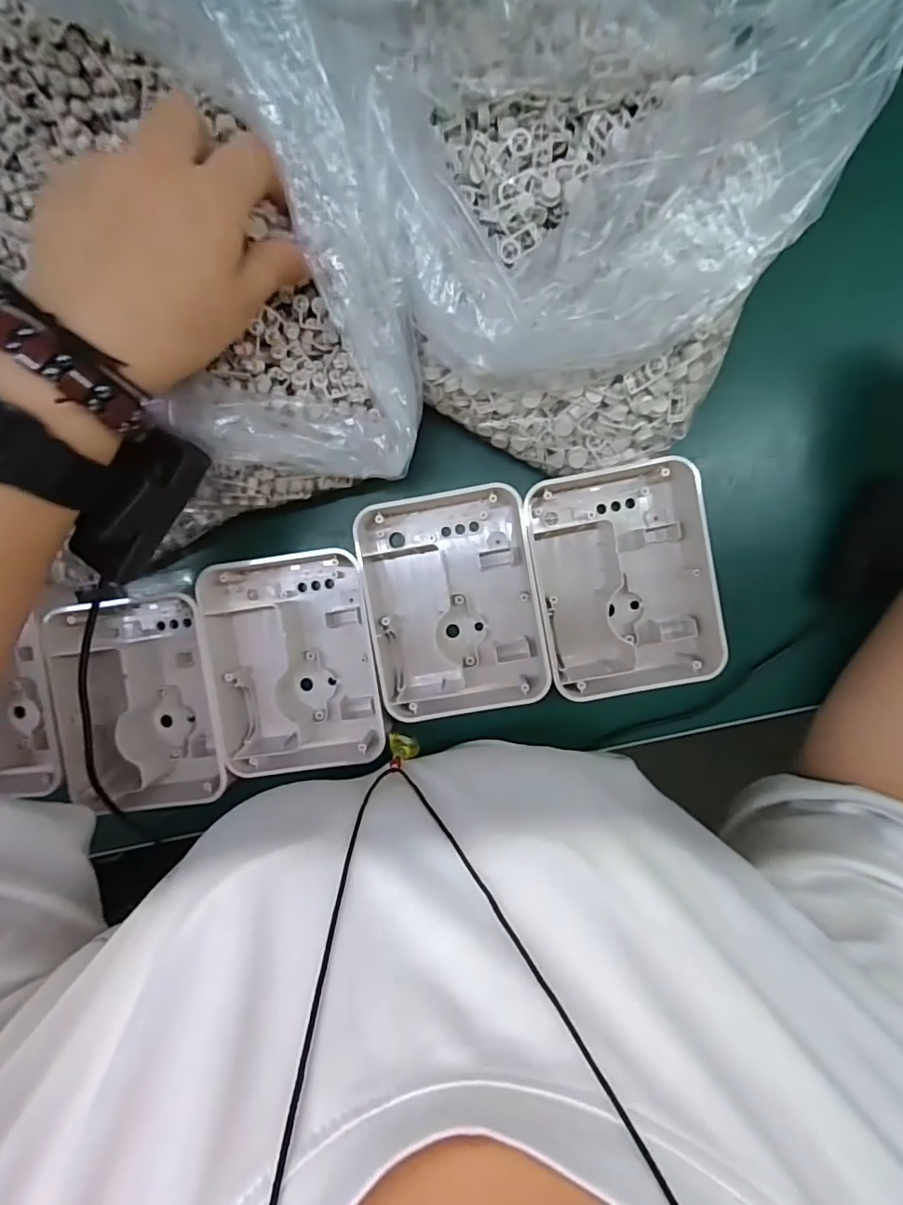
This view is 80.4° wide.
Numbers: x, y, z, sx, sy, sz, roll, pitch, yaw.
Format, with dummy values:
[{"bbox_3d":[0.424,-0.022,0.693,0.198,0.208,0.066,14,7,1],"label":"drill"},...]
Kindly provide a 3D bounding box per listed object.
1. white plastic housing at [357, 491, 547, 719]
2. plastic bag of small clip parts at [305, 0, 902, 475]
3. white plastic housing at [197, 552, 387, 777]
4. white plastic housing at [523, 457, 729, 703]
[{"bbox_3d":[0.000,0.002,0.324,0.100,0.036,0.133,-10,93,4],"label":"white plastic housing"},{"bbox_3d":[0.093,-0.199,0.271,0.250,0.118,0.227,-17,93,4],"label":"plastic bag of small clip parts"},{"bbox_3d":[-0.093,0.036,0.329,0.095,0.036,0.129,-9,93,4],"label":"white plastic housing"},{"bbox_3d":[0.106,-0.013,0.320,0.108,0.036,0.137,-10,93,4],"label":"white plastic housing"}]

